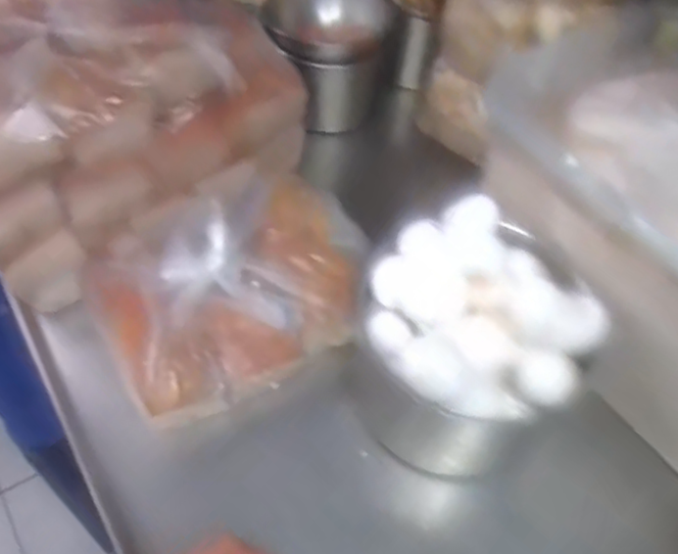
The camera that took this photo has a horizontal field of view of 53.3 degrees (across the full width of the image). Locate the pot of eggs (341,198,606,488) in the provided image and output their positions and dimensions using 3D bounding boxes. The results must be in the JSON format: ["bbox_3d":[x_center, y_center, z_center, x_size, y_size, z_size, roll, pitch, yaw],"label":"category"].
[{"bbox_3d":[0.105,0.055,0.567,0.173,0.170,0.160,3,51,-3],"label":"pot of eggs"}]

